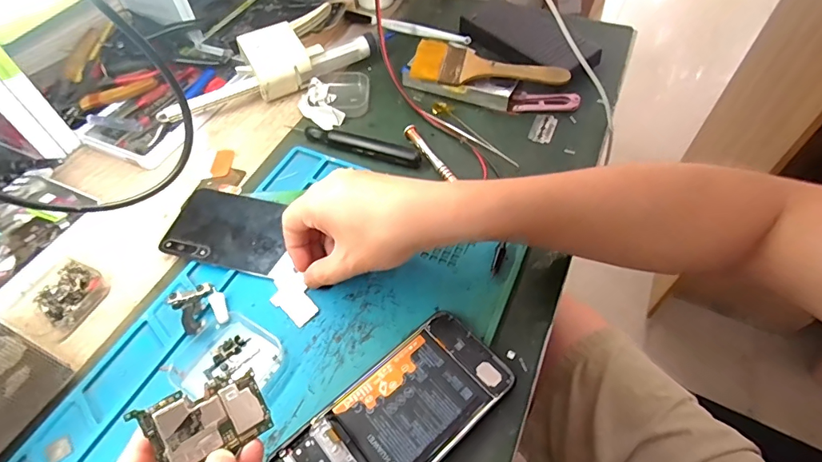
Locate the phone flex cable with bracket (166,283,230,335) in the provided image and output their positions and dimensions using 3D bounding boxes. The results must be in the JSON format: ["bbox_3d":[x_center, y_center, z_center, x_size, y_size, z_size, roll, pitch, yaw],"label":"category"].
[{"bbox_3d":[-0.164,0.057,0.347,0.035,0.006,0.050,-36,61,-23],"label":"phone flex cable with bracket"}]

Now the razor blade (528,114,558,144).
[{"bbox_3d":[0.137,-0.106,0.463,0.023,0.004,0.041,15,58,19],"label":"razor blade"}]

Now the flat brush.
[{"bbox_3d":[0.080,-0.169,0.473,0.162,0.011,0.062,16,58,12],"label":"flat brush"}]

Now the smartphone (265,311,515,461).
[{"bbox_3d":[-0.010,0.124,0.291,0.156,0.011,0.073,-36,61,-22],"label":"smartphone"}]

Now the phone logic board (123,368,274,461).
[{"bbox_3d":[-0.107,0.100,0.234,0.060,0.004,0.039,-18,81,-37],"label":"phone logic board"}]

